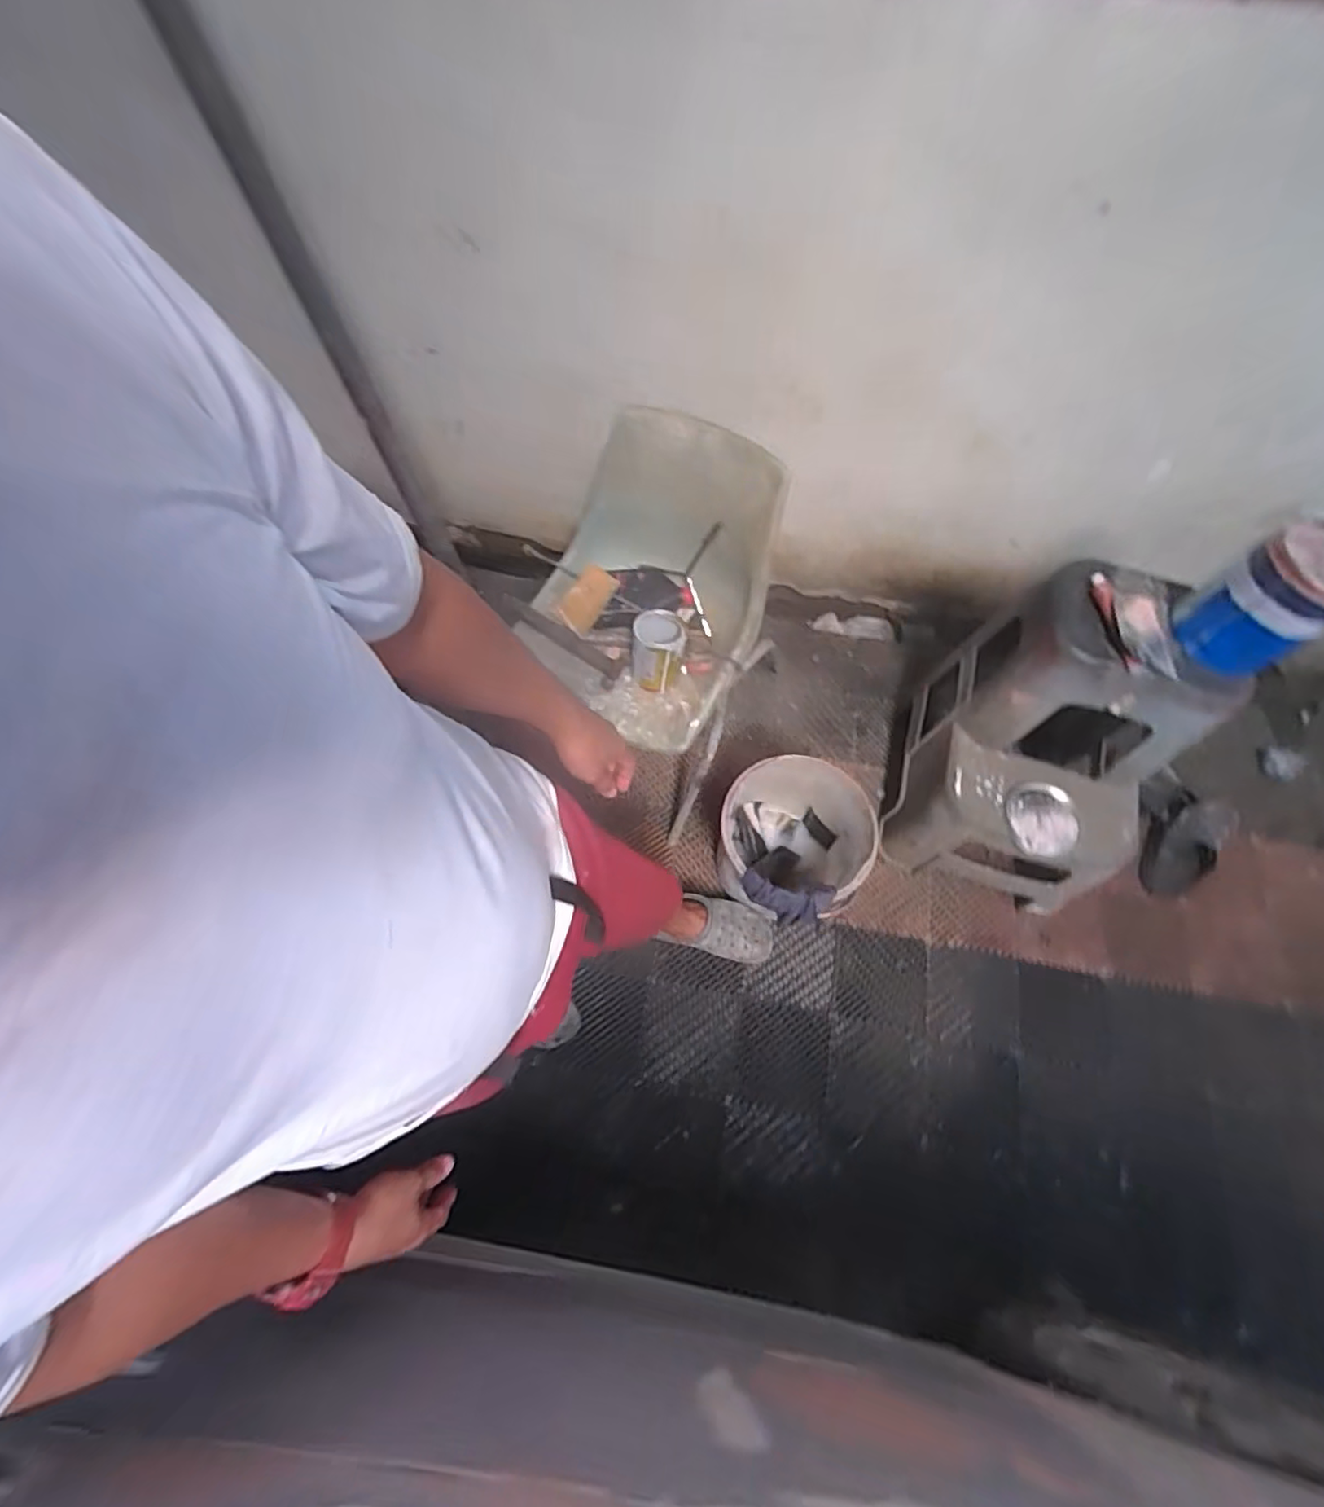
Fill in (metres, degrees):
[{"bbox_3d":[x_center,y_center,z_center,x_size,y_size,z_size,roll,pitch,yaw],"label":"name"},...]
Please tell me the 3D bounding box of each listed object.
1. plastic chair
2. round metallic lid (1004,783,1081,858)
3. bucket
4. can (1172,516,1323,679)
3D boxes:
[{"bbox_3d":[-0.033,-0.275,1.406,0.483,0.614,0.541,26,68,10],"label":"plastic chair"},{"bbox_3d":[0.764,0.131,1.294,0.138,0.028,0.147,8,66,2],"label":"round metallic lid"},{"bbox_3d":[0.273,0.202,1.408,0.299,0.321,0.269,20,67,8],"label":"bucket"},{"bbox_3d":[0.960,-0.242,1.024,0.171,0.204,0.169,-32,70,-14],"label":"can"}]

